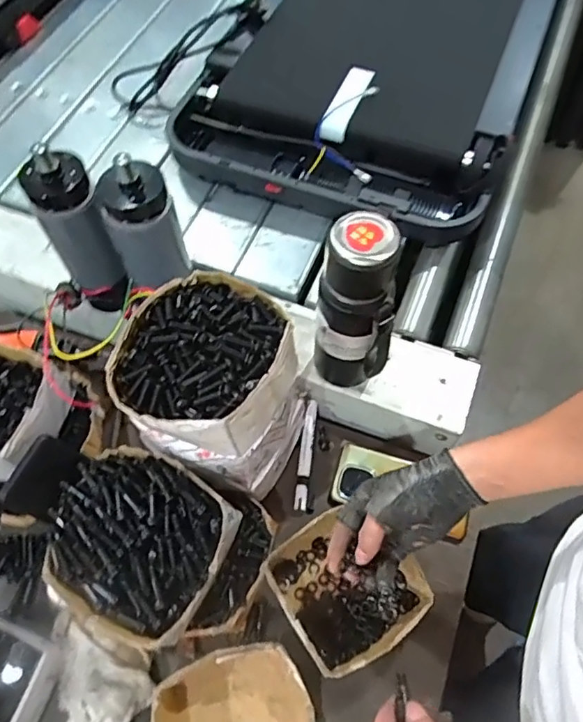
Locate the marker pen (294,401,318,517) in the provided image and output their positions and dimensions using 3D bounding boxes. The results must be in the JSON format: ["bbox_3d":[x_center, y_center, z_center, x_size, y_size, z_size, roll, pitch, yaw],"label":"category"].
[{"bbox_3d":[0.020,0.119,0.691,0.019,0.019,0.141,5,63,4],"label":"marker pen"}]

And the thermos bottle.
[{"bbox_3d":[0.064,-0.058,0.562,0.077,0.201,0.085,0,63,1],"label":"thermos bottle"}]

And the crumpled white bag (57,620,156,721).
[{"bbox_3d":[-0.211,0.350,0.569,0.113,0.044,0.095,29,67,15],"label":"crumpled white bag"}]

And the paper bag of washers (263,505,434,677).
[{"bbox_3d":[0.059,0.247,0.590,0.128,0.072,0.130,-29,66,-13],"label":"paper bag of washers"}]

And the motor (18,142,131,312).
[{"bbox_3d":[-0.245,-0.139,0.650,0.070,0.233,0.070,-34,67,-15],"label":"motor"}]

